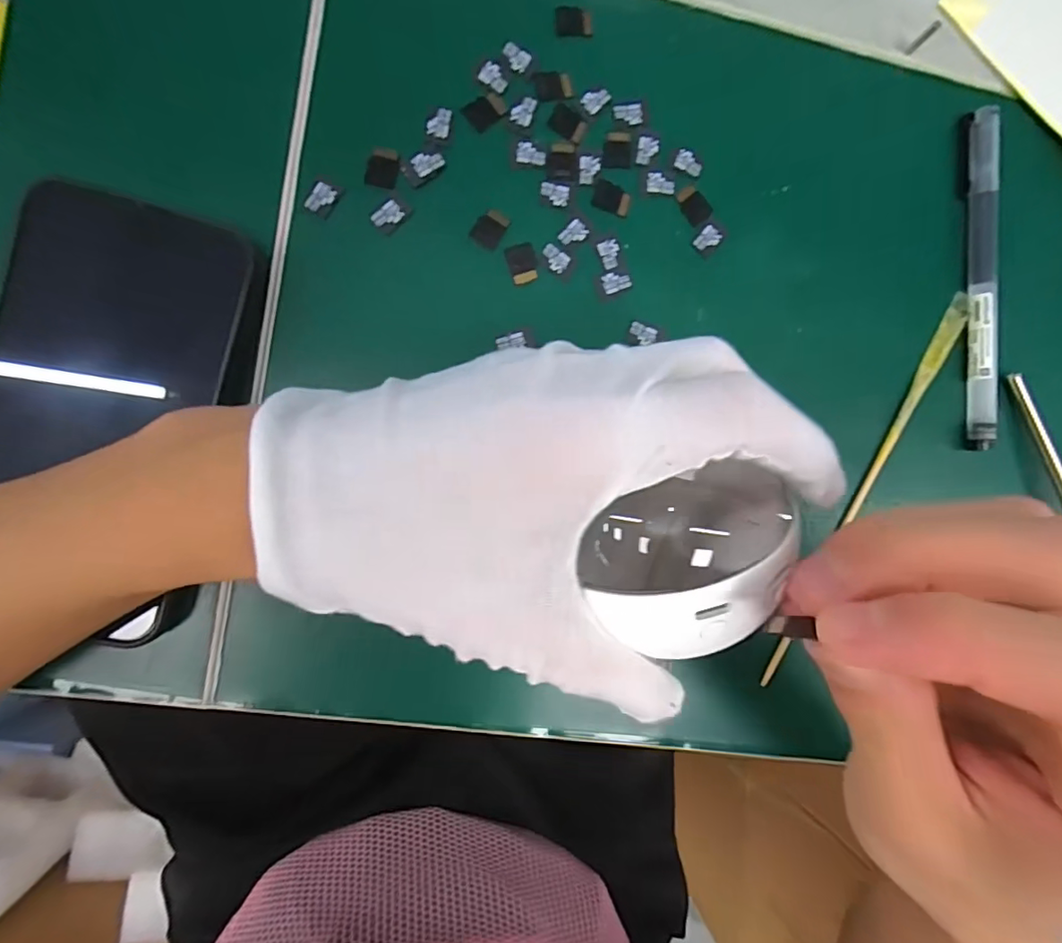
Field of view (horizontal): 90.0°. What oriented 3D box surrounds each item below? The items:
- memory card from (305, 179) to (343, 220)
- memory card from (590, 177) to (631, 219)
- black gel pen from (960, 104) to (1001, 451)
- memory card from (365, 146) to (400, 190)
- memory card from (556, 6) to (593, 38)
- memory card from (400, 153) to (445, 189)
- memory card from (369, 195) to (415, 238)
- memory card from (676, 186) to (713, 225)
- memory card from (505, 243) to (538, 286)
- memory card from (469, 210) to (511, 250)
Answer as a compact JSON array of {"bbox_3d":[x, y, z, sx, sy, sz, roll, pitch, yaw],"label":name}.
[{"bbox_3d":[-0.077,-0.101,0.198,0.010,0.004,0.012,28,85,-8],"label":"memory card"},{"bbox_3d":[0.032,-0.110,0.213,0.015,0.004,0.011,18,88,-7],"label":"memory card"},{"bbox_3d":[0.197,-0.083,0.230,0.010,0.012,0.144,0,90,-8],"label":"black gel pen"},{"bbox_3d":[-0.056,-0.115,0.201,0.011,0.004,0.015,9,91,-10],"label":"memory card"},{"bbox_3d":[0.017,-0.179,0.211,0.014,0.004,0.011,-5,96,-10],"label":"memory card"},{"bbox_3d":[-0.041,-0.116,0.203,0.016,0.004,0.010,-33,101,-6],"label":"memory card"},{"bbox_3d":[-0.053,-0.098,0.202,0.011,0.004,0.014,41,83,-10],"label":"memory card"},{"bbox_3d":[0.067,-0.110,0.218,0.012,0.004,0.015,-35,94,-3],"label":"memory card"},{"bbox_3d":[-0.003,-0.082,0.209,0.011,0.004,0.015,-16,91,-6],"label":"memory card"},{"bbox_3d":[-0.016,-0.095,0.208,0.011,0.004,0.015,30,88,-6],"label":"memory card"}]

